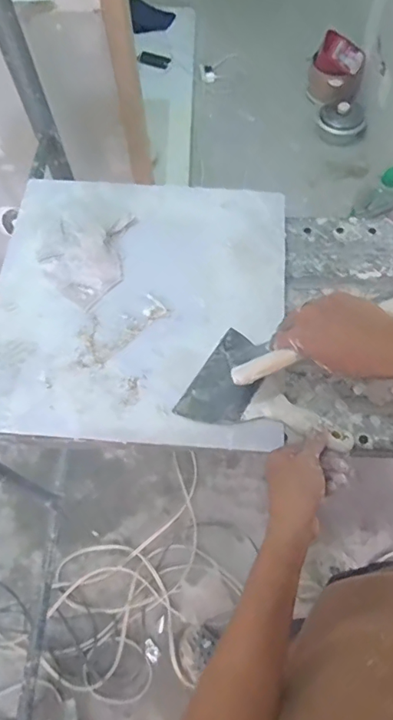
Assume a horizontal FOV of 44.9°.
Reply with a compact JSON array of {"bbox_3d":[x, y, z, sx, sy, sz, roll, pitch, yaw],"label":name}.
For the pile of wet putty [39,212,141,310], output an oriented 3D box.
[{"bbox_3d":[-0.170,-0.152,0.701,0.127,0.027,0.153,4,65,4],"label":"pile of wet putty"}]

